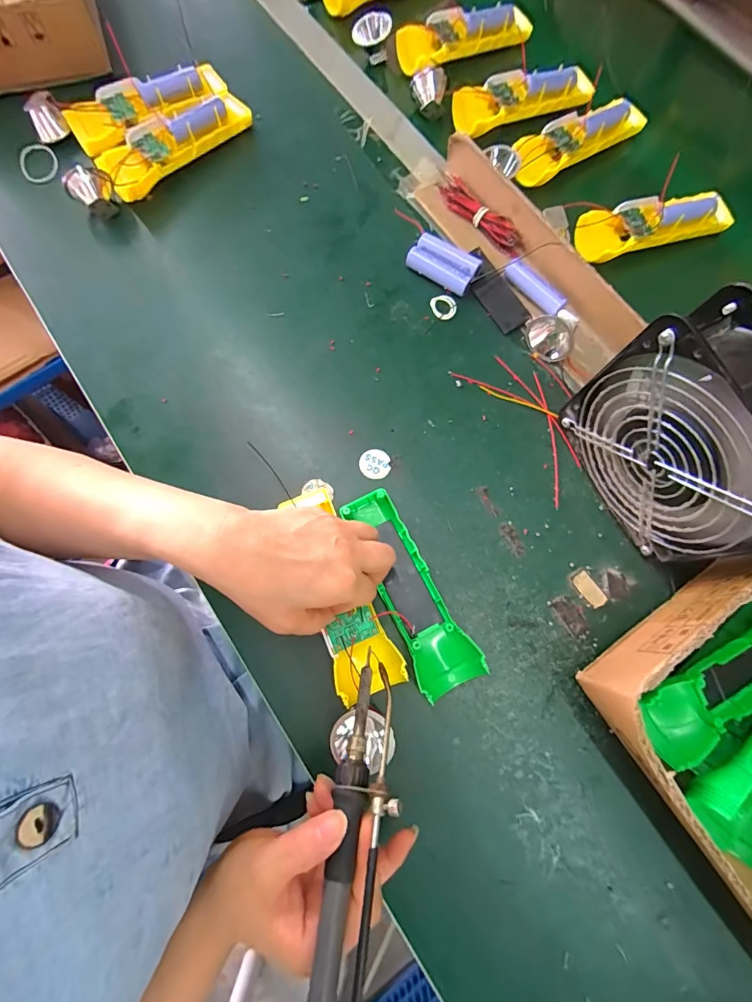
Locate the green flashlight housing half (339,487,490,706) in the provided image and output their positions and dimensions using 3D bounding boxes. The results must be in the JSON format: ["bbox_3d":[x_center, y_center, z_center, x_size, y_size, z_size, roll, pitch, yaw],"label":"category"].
[{"bbox_3d":[0.028,0.068,0.329,0.048,0.023,0.162,-24,77,-5],"label":"green flashlight housing half"}]

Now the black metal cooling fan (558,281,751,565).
[{"bbox_3d":[0.218,-0.037,0.293,0.061,0.148,0.146,-25,78,-5],"label":"black metal cooling fan"}]

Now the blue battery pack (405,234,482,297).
[{"bbox_3d":[0.065,-0.229,0.402,0.064,0.018,0.033,31,79,7],"label":"blue battery pack"}]

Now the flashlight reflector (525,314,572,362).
[{"bbox_3d":[0.158,-0.149,0.381,0.041,0.030,0.035,27,79,6],"label":"flashlight reflector"}]

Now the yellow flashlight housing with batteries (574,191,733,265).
[{"bbox_3d":[0.284,-0.281,0.423,0.157,0.027,0.047,-19,78,-4],"label":"yellow flashlight housing with batteries"}]

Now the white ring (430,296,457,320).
[{"bbox_3d":[0.066,-0.188,0.403,0.025,0.004,0.025,0,77,0],"label":"white ring"}]

